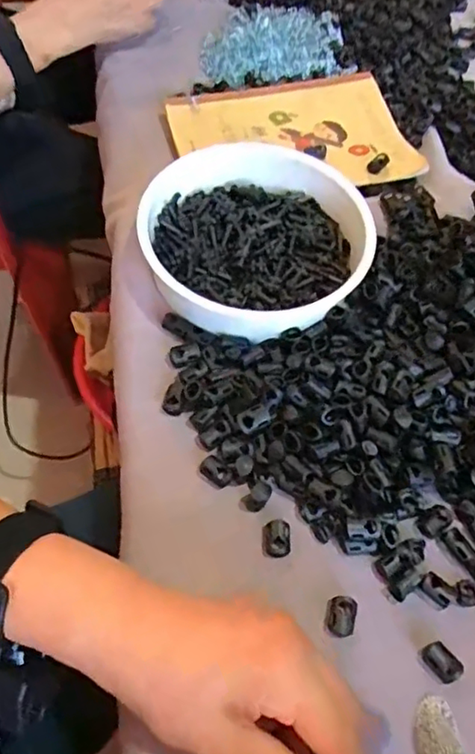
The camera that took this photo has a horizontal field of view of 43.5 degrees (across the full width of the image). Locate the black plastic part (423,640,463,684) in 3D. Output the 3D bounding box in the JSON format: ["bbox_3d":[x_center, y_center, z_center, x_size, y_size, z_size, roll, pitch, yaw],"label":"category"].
[{"bbox_3d":[0.110,0.152,0.318,0.014,0.008,0.020,-33,67,-21],"label":"black plastic part"}]

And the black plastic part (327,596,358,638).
[{"bbox_3d":[0.057,0.131,0.326,0.015,0.008,0.021,13,59,4],"label":"black plastic part"}]

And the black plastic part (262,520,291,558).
[{"bbox_3d":[0.023,0.094,0.344,0.016,0.007,0.020,3,59,-2],"label":"black plastic part"}]

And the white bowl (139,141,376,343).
[{"bbox_3d":[0.016,-0.099,0.437,0.160,0.047,0.156,2,59,-3],"label":"white bowl"}]

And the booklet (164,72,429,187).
[{"bbox_3d":[0.050,-0.219,0.543,0.210,0.013,0.143,-11,62,-9],"label":"booklet"}]

